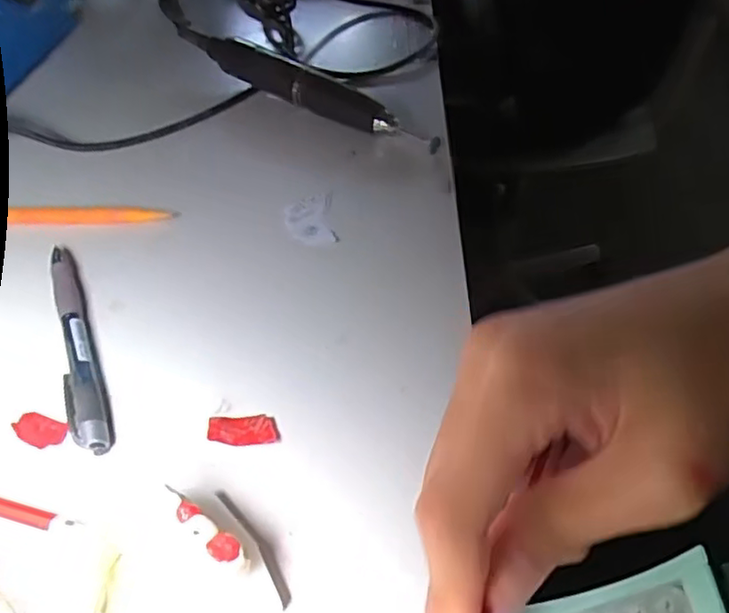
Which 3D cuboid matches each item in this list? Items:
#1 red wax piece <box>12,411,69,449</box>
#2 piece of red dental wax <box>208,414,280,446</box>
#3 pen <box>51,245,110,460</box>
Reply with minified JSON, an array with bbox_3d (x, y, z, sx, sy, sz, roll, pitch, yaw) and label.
[{"bbox_3d":[-0.142,0.053,0.277,0.025,0.004,0.014,15,50,14],"label":"red wax piece"},{"bbox_3d":[-0.051,0.052,0.270,0.029,0.004,0.015,1,39,-4],"label":"piece of red dental wax"},{"bbox_3d":[-0.141,0.014,0.305,0.016,0.009,0.137,-19,51,-15],"label":"pen"}]

